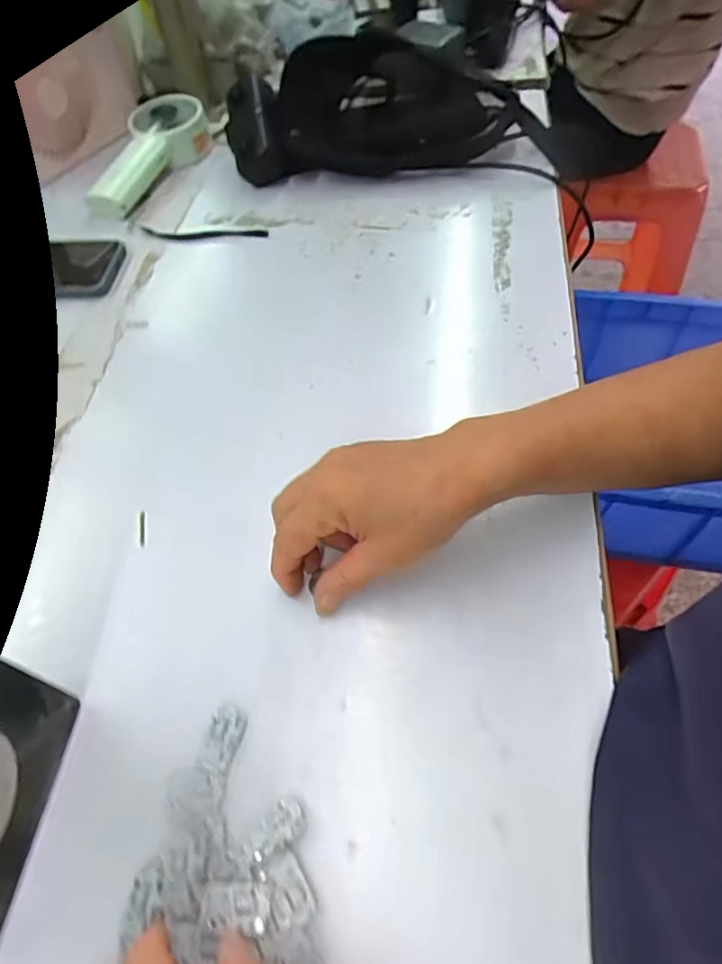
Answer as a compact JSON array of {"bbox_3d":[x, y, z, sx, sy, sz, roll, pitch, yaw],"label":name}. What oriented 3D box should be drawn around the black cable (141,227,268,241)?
[{"bbox_3d":[-0.148,-0.236,0.551,0.124,0.006,0.015,3,56,7],"label":"black cable"}]

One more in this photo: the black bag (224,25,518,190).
[{"bbox_3d":[0.010,-0.389,0.591,0.280,0.071,0.174,-2,56,4],"label":"black bag"}]

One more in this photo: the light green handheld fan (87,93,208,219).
[{"bbox_3d":[-0.226,-0.337,0.598,0.071,0.043,0.171,21,60,18],"label":"light green handheld fan"}]

